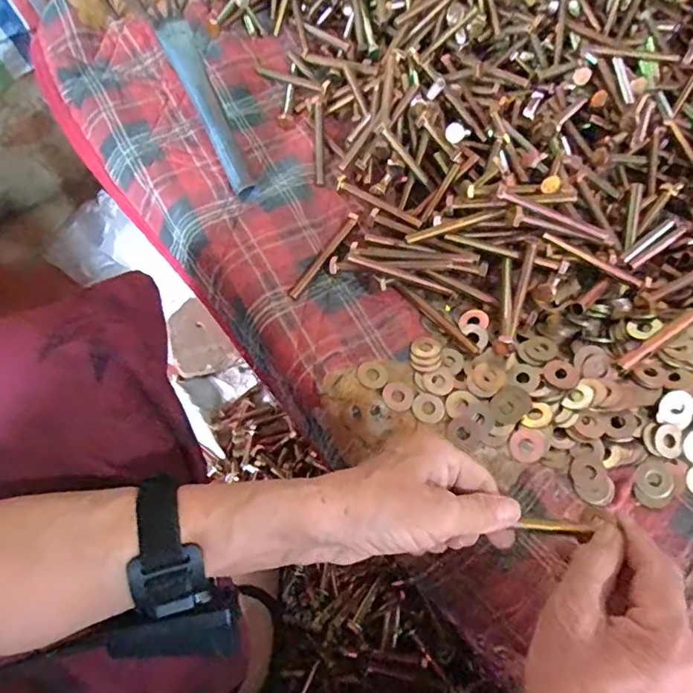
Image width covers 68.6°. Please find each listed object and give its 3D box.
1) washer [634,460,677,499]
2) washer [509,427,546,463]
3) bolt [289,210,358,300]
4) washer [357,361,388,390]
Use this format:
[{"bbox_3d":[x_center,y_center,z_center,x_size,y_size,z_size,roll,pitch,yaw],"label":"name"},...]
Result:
[{"bbox_3d":[0.226,0.097,0.371,0.027,0.004,0.028,32,66,13],"label":"washer"},{"bbox_3d":[0.136,0.074,0.382,0.027,0.004,0.024,-25,67,-14],"label":"washer"},{"bbox_3d":[-0.019,-0.083,0.460,0.009,0.008,0.103,30,66,12],"label":"bolt"},{"bbox_3d":[0.021,0.023,0.410,0.024,0.004,0.025,1,64,-2],"label":"washer"}]

